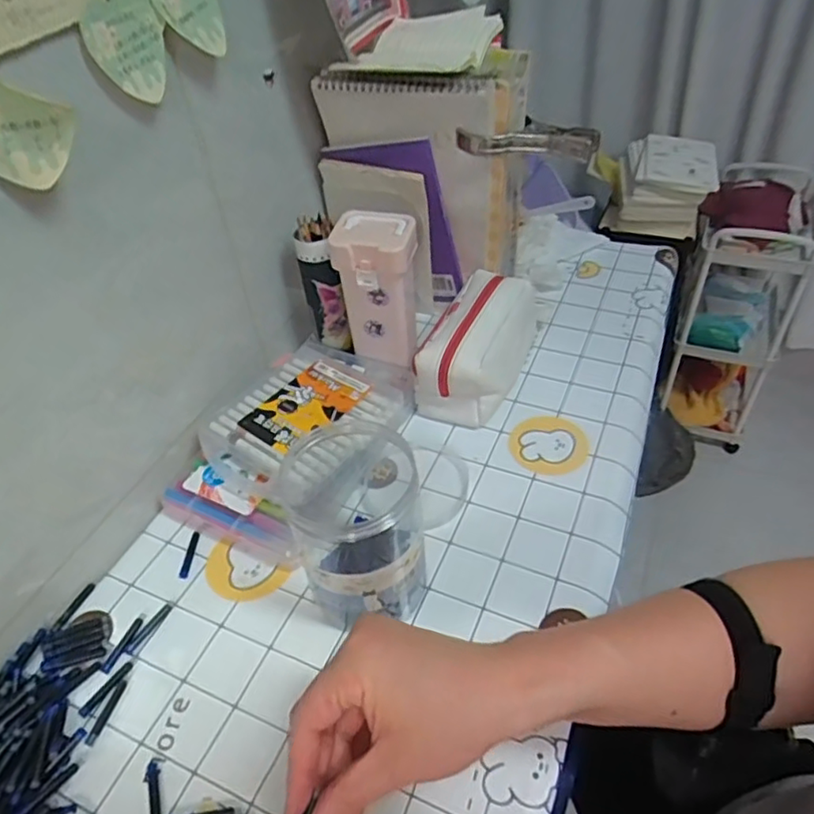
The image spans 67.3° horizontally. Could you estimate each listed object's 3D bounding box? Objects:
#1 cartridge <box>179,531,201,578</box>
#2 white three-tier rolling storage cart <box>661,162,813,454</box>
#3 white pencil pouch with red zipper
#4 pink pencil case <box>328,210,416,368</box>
[{"bbox_3d":[-0.198,0.135,0.557,0.008,0.005,0.046,0,44,4],"label":"cartridge"},{"bbox_3d":[0.787,-0.244,1.475,0.234,0.544,0.379,19,49,23],"label":"white three-tier rolling storage cart"},{"bbox_3d":[0.084,-0.075,0.682,0.094,0.092,0.194,14,47,18],"label":"white pencil pouch with red zipper"},{"bbox_3d":[-0.028,-0.122,0.668,0.082,0.164,0.062,6,45,11],"label":"pink pencil case"}]

